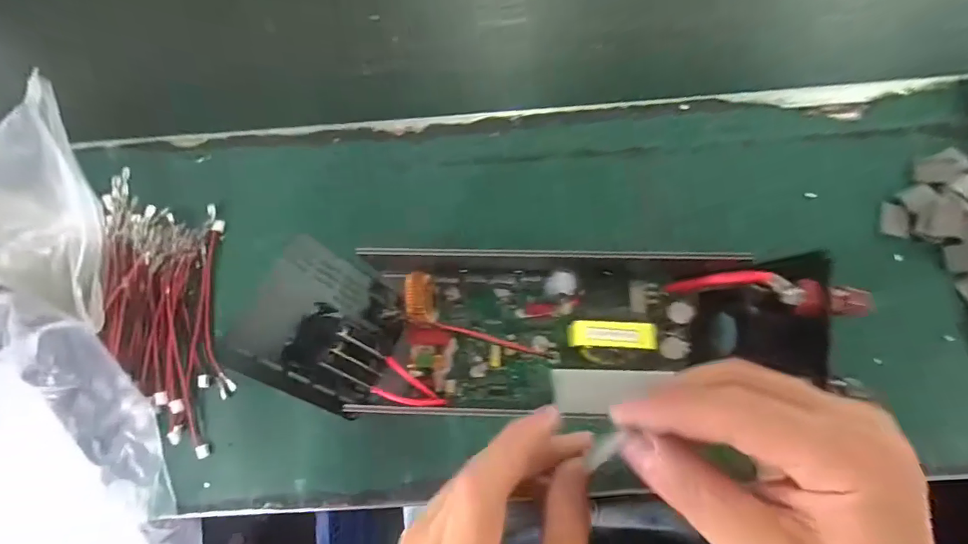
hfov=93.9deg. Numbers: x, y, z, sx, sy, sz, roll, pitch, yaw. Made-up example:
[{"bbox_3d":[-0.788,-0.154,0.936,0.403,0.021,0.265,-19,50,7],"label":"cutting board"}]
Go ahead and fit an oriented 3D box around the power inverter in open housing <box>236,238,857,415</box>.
[{"bbox_3d":[0.024,0.035,0.285,0.350,0.088,0.111,4,78,4],"label":"power inverter in open housing"}]

